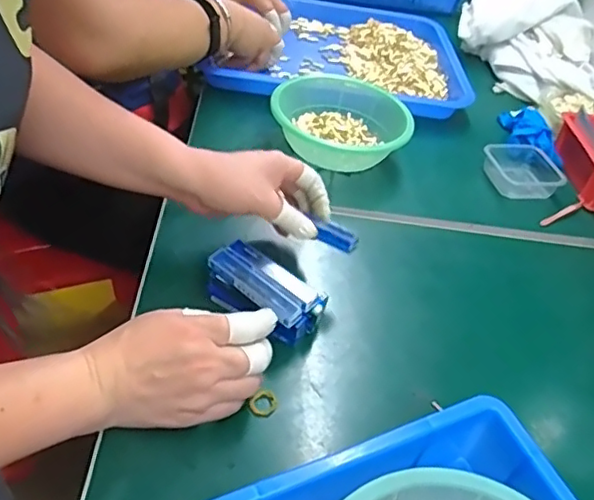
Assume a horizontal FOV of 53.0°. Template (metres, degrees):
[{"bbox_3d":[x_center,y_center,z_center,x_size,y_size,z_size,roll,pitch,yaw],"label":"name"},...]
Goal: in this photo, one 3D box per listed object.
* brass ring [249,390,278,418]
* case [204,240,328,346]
[{"bbox_3d":[-0.025,0.118,0.454,0.022,0.005,0.023,4,44,-4],"label":"brass ring"},{"bbox_3d":[-0.028,0.036,0.499,0.093,0.042,0.051,29,48,21],"label":"case"}]

